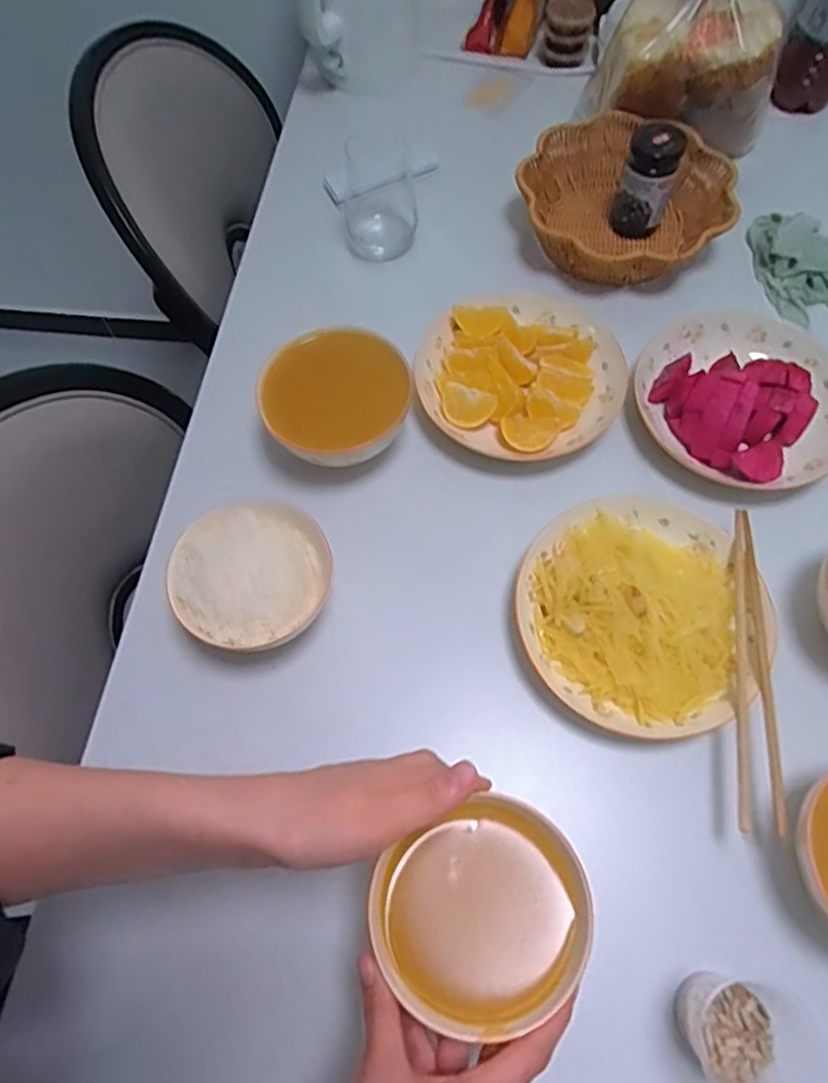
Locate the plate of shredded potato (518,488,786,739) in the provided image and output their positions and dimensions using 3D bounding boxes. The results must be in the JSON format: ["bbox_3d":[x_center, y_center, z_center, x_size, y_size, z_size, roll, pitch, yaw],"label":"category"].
[{"bbox_3d":[0.190,0.055,0.544,0.197,0.042,0.203,-1,66,1],"label":"plate of shredded potato"}]

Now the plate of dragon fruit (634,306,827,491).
[{"bbox_3d":[0.337,-0.155,0.652,0.199,0.074,0.202,-1,66,1],"label":"plate of dragon fruit"}]

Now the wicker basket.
[{"bbox_3d":[0.230,-0.379,0.742,0.222,0.085,0.206,-1,66,1],"label":"wicker basket"}]

